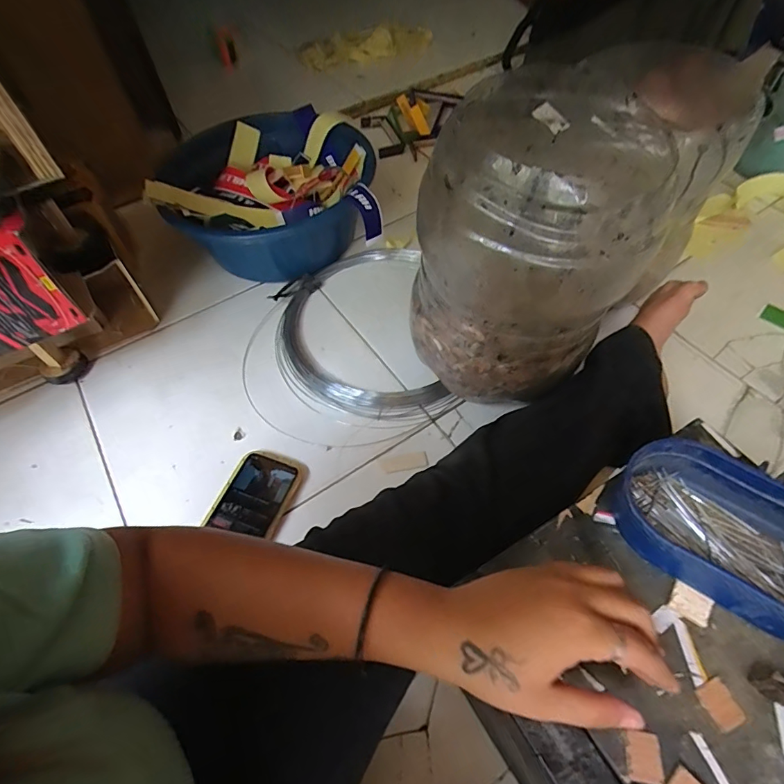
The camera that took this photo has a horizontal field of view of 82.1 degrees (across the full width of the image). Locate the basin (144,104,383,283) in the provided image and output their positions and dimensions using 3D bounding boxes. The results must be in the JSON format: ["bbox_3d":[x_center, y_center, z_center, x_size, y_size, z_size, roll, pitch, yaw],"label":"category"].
[{"bbox_3d":[-0.207,-0.337,0.798,0.341,0.149,0.341,-1,59,1],"label":"basin"}]

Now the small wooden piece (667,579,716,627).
[{"bbox_3d":[0.201,0.142,0.302,0.025,0.004,0.021,29,63,20],"label":"small wooden piece"}]

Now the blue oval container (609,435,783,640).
[{"bbox_3d":[0.235,0.098,0.307,0.152,0.054,0.095,29,63,20],"label":"blue oval container"}]

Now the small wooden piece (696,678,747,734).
[{"bbox_3d":[0.199,0.189,0.272,0.019,0.004,0.024,-19,58,-9],"label":"small wooden piece"}]

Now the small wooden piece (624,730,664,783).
[{"bbox_3d":[0.145,0.210,0.259,0.019,0.004,0.023,3,57,5],"label":"small wooden piece"}]

